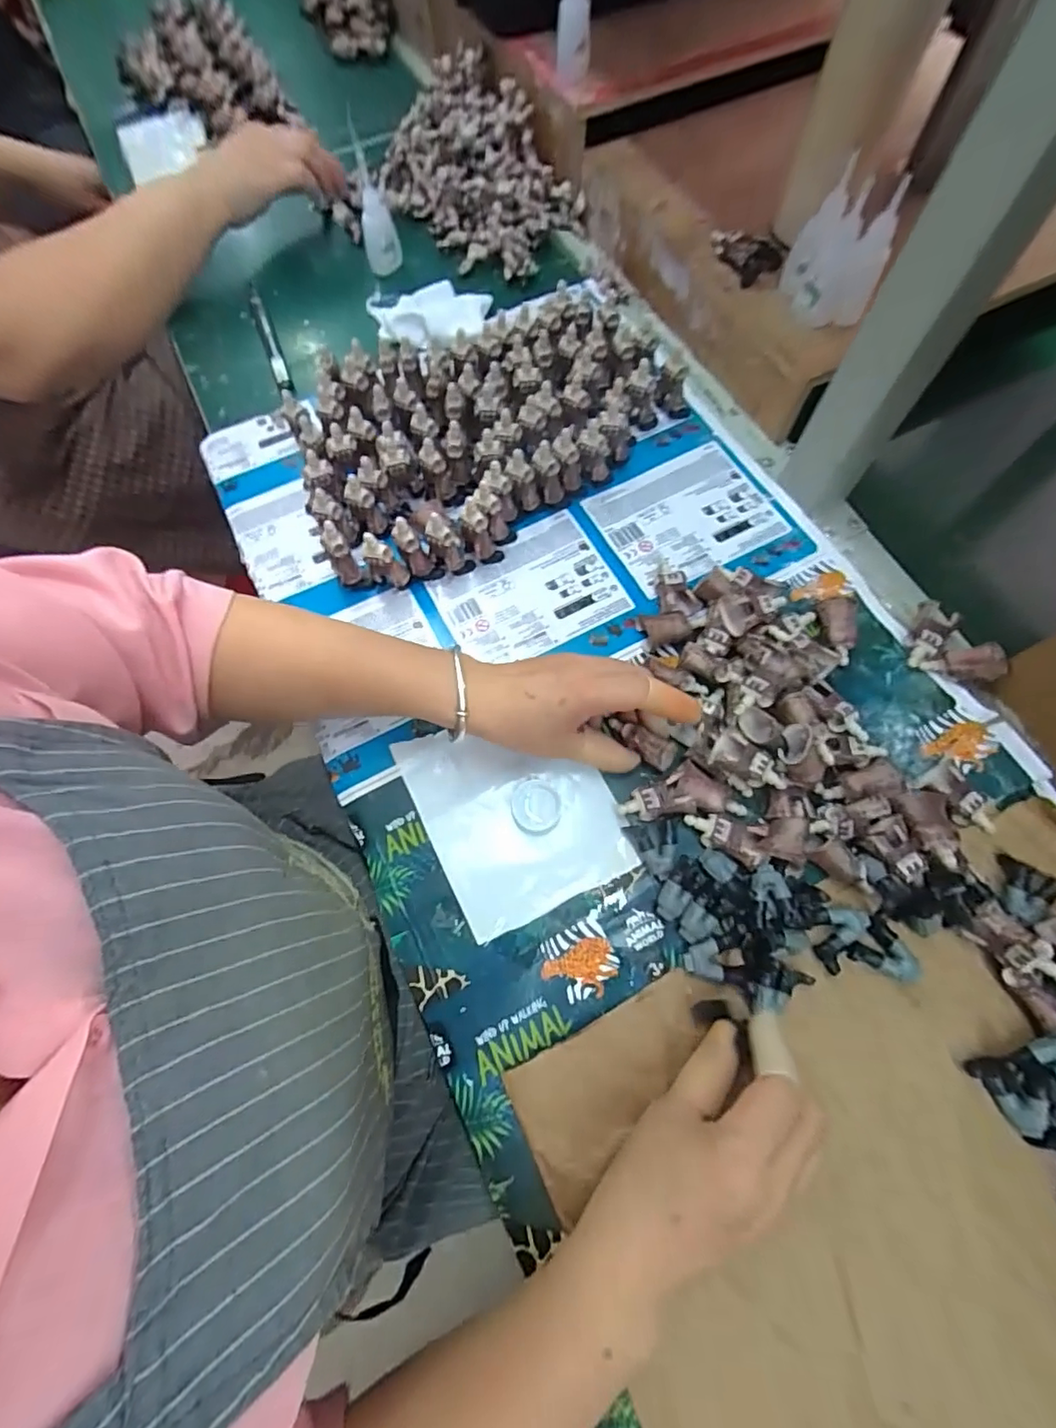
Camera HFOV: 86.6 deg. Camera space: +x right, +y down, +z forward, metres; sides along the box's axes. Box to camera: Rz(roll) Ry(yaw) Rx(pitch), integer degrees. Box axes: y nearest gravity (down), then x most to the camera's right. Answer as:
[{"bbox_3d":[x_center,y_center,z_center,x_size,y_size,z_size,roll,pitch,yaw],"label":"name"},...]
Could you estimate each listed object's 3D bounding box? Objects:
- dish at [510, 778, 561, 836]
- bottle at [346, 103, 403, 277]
[{"bbox_3d":[0.005,0.062,0.376,0.033,0.009,0.036,-1,69,2],"label":"dish"},{"bbox_3d":[-0.150,-0.491,0.532,0.034,0.115,0.026,-11,69,-1],"label":"bottle"}]

